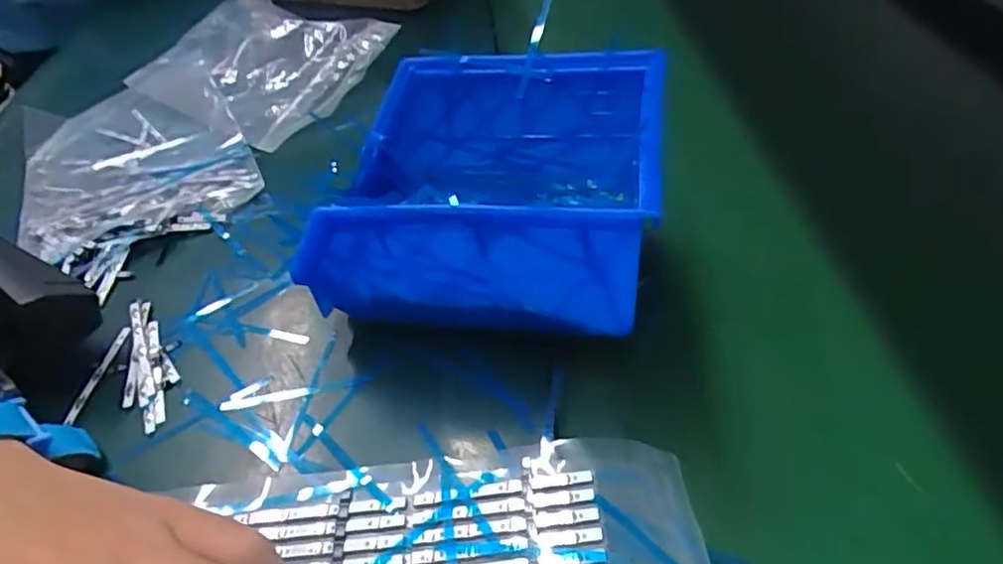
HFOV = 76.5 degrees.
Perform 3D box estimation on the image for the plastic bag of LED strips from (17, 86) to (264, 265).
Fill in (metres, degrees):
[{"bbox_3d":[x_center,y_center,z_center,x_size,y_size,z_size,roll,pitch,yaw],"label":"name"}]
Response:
[{"bbox_3d":[-0.234,-0.079,0.398,0.125,0.018,0.196,-27,49,-18],"label":"plastic bag of LED strips"}]

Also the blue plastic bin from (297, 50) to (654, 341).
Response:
[{"bbox_3d":[-0.003,-0.039,0.272,0.136,0.068,0.109,4,47,11],"label":"blue plastic bin"}]

